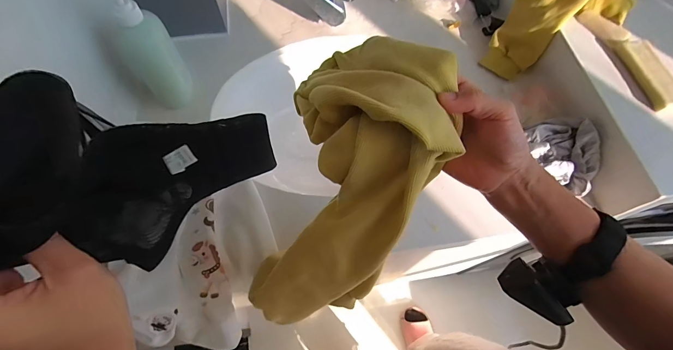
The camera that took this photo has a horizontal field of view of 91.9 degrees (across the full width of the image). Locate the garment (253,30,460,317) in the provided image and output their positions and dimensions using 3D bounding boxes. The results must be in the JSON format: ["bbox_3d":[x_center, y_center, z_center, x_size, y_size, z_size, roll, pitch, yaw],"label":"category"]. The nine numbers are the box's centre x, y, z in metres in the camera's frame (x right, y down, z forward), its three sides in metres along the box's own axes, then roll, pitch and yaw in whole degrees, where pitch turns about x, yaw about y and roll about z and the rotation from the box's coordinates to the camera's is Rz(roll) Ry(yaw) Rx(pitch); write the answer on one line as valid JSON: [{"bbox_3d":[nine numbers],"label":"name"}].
[{"bbox_3d":[0.008,0.030,0.335,0.123,0.124,0.328,29,112,11],"label":"garment"}]

